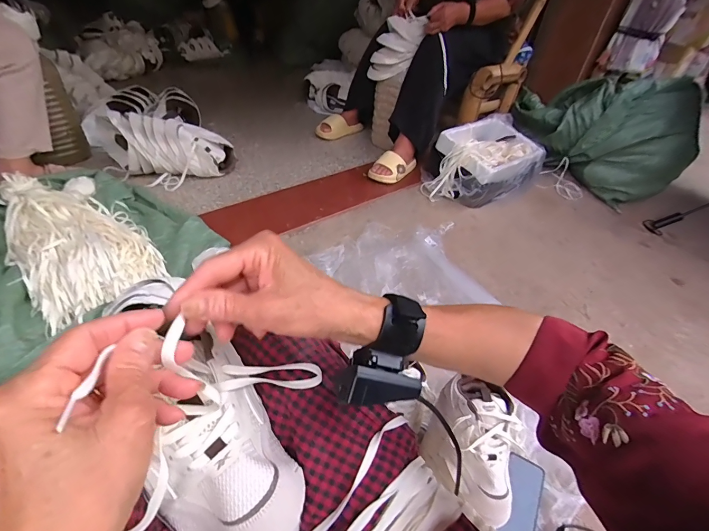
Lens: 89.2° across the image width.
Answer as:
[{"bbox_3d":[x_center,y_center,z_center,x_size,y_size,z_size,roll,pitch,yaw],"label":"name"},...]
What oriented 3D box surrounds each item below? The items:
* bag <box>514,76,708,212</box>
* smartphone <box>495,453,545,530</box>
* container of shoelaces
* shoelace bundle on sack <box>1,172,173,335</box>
[{"bbox_3d":[1.009,-0.528,1.494,0.691,0.423,0.329,17,44,11],"label":"bag"},{"bbox_3d":[0.320,0.454,0.687,0.068,0.015,0.153,16,67,10],"label":"smartphone"},{"bbox_3d":[0.468,-0.364,1.324,0.437,0.205,0.264,-24,51,-29],"label":"container of shoelaces"},{"bbox_3d":[-0.722,-0.091,0.914,0.520,0.076,0.274,35,50,27],"label":"shoelace bundle on sack"}]

